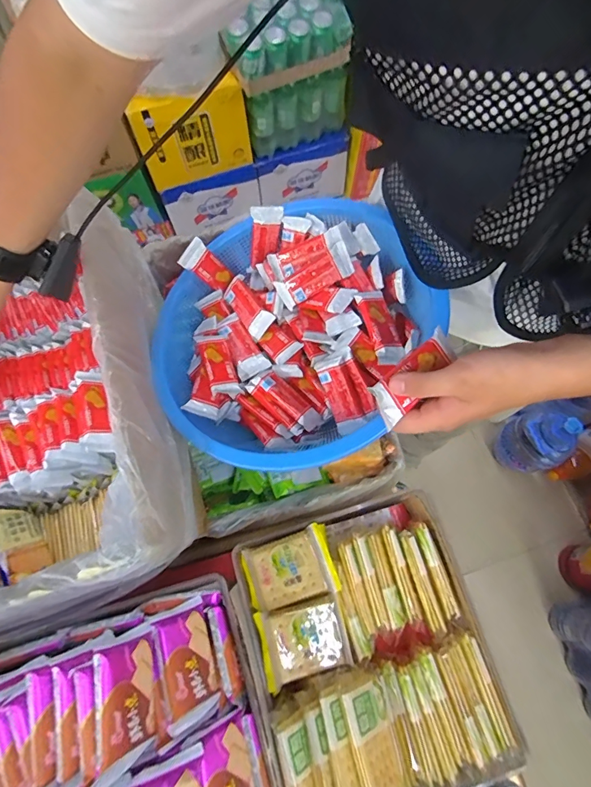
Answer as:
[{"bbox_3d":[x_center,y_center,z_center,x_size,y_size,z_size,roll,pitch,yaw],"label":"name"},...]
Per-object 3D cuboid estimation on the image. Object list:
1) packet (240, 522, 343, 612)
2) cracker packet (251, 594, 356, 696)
[{"bbox_3d":[-0.007,0.204,0.495,0.105,0.017,0.072,-17,72,-5],"label":"packet"},{"bbox_3d":[0.008,0.272,0.469,0.092,0.022,0.074,-15,72,-4],"label":"cracker packet"}]

